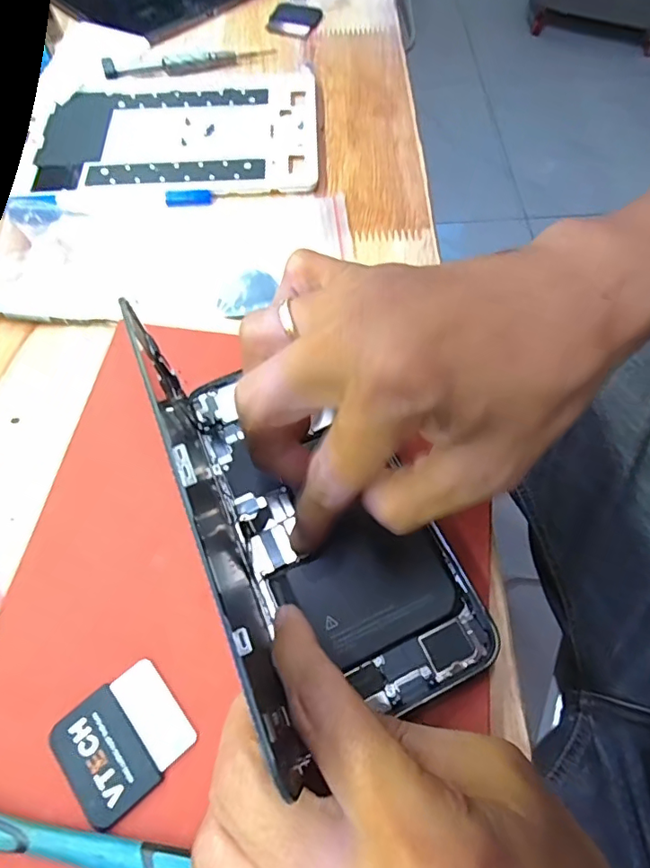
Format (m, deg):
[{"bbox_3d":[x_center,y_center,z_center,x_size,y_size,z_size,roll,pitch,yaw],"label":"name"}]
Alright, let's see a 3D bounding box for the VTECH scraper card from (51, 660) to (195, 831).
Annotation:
[{"bbox_3d":[-0.073,0.110,0.187,0.042,0.004,0.039,-39,70,-18],"label":"VTECH scraper card"}]

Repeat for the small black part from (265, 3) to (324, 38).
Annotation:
[{"bbox_3d":[-0.025,-0.340,0.424,0.039,0.004,0.042,16,65,7],"label":"small black part"}]

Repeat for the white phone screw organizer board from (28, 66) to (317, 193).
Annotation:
[{"bbox_3d":[-0.100,-0.210,0.358,0.186,0.004,0.124,-2,64,-2],"label":"white phone screw organizer board"}]

